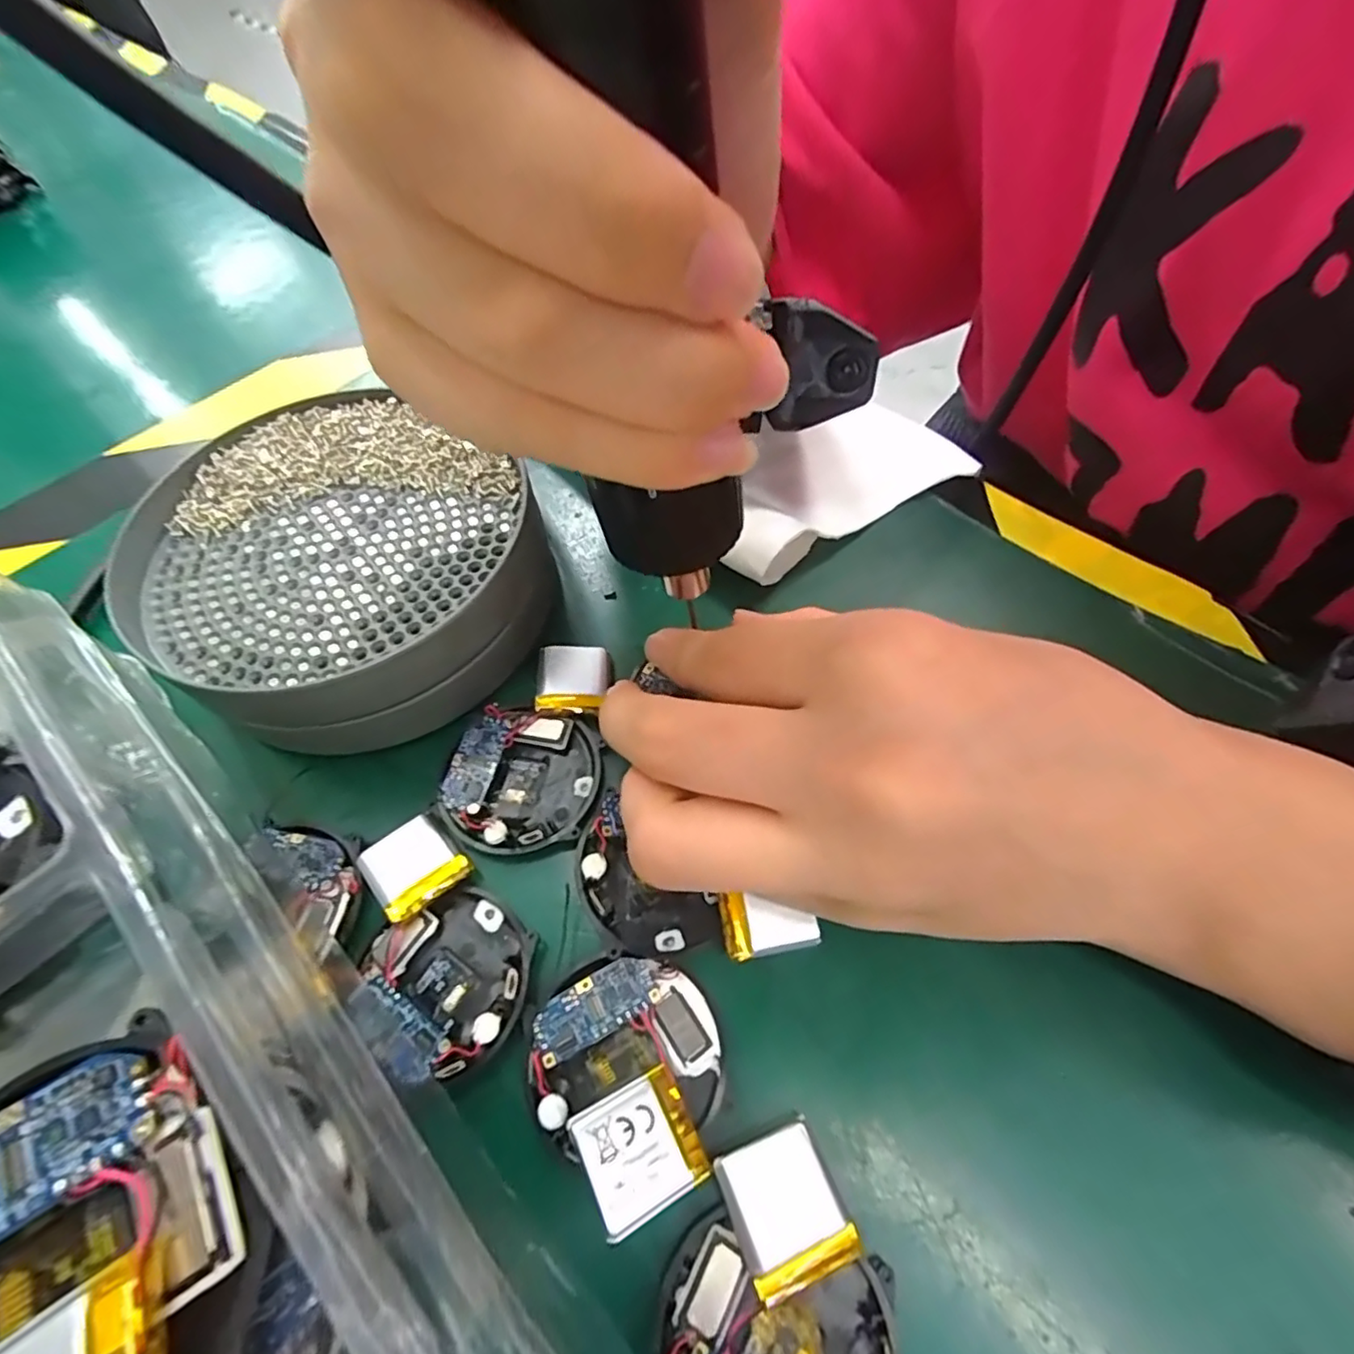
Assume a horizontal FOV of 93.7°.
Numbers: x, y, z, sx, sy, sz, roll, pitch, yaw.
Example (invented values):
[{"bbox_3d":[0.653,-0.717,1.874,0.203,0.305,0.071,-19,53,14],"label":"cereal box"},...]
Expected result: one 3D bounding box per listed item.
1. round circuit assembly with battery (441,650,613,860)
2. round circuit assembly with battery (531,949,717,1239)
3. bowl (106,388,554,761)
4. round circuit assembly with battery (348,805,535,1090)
[{"bbox_3d":[-0.041,0.018,0.178,0.040,0.006,0.059,0,60,5],"label":"round circuit assembly with battery"},{"bbox_3d":[-0.010,0.083,0.134,0.040,0.012,0.044,-2,60,3],"label":"round circuit assembly with battery"},{"bbox_3d":[-0.097,-0.034,0.185,0.122,0.029,0.101,28,67,12],"label":"bowl"},{"bbox_3d":[-0.060,0.063,0.149,0.055,0.008,0.038,39,69,23],"label":"round circuit assembly with battery"}]

